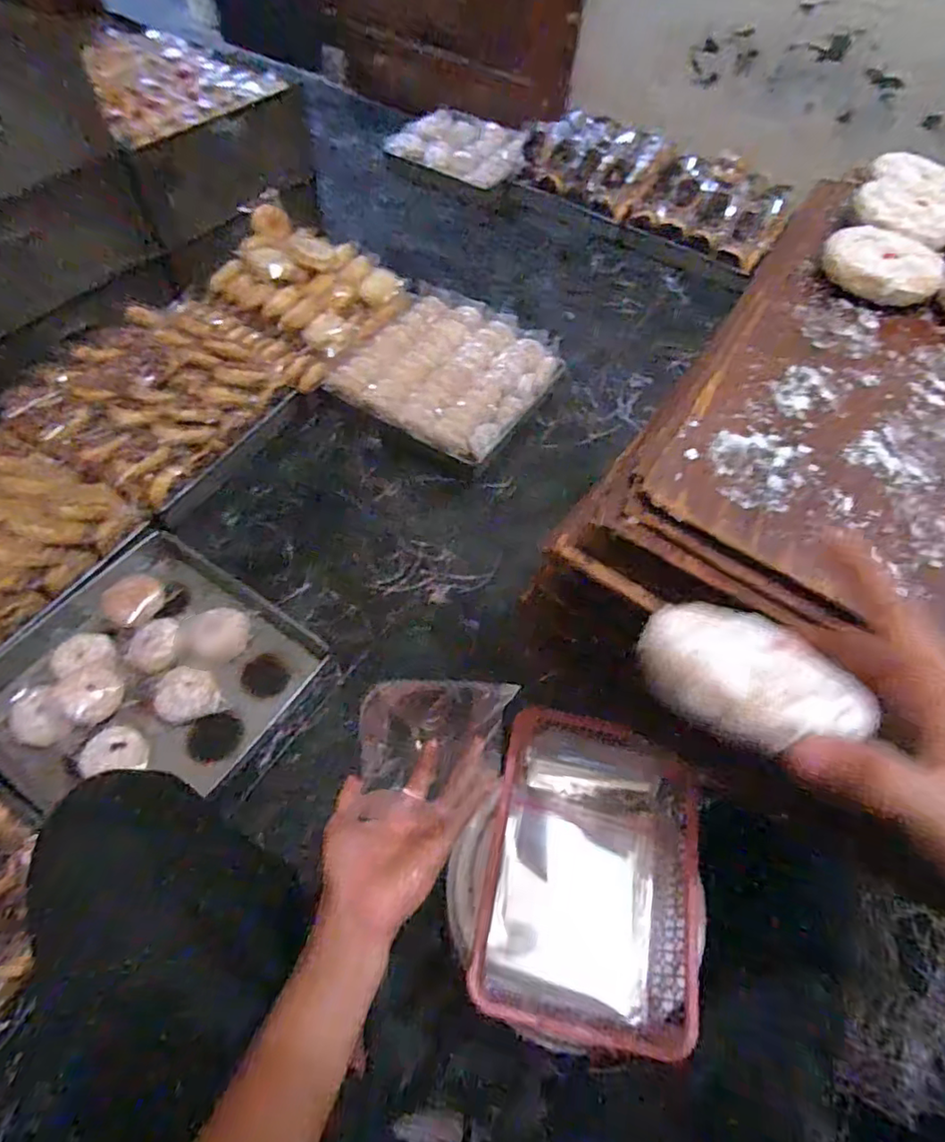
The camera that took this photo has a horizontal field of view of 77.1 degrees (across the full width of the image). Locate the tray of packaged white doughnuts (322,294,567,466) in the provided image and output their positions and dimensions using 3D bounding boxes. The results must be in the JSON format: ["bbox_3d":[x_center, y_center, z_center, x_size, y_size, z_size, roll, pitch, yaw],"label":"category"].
[{"bbox_3d":[-0.048,-0.457,1.334,0.396,0.052,0.423,31,60,15],"label":"tray of packaged white doughnuts"}]

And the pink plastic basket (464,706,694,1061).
[{"bbox_3d":[0.116,0.292,0.597,0.191,0.077,0.278,12,58,3],"label":"pink plastic basket"}]

